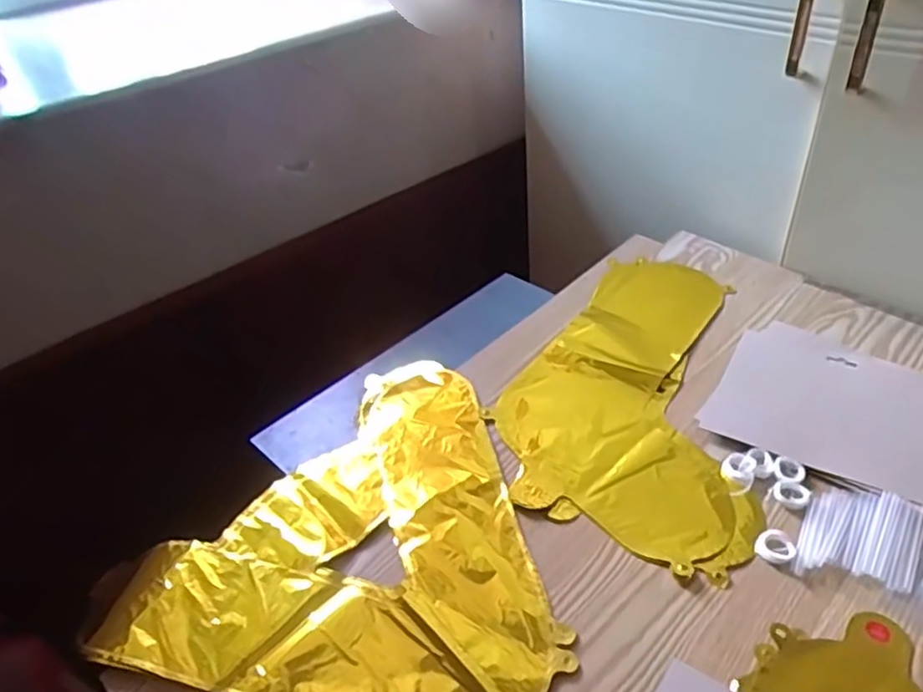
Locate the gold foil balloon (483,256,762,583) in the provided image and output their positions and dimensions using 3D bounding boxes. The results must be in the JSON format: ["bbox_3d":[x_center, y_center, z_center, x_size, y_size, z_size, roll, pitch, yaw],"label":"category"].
[{"bbox_3d":[0.197,0.035,0.672,0.242,0.007,0.387,18,45,27],"label":"gold foil balloon"}]

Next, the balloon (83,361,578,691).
[{"bbox_3d":[-0.124,0.153,0.561,0.335,0.015,0.371,-11,39,-6],"label":"balloon"}]

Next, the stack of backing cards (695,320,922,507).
[{"bbox_3d":[0.350,0.055,0.624,0.201,0.007,0.187,26,49,33],"label":"stack of backing cards"}]

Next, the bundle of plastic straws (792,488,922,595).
[{"bbox_3d":[0.309,0.147,0.515,0.079,0.012,0.091,19,45,27],"label":"bundle of plastic straws"}]

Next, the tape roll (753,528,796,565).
[{"bbox_3d":[0.243,0.155,0.515,0.027,0.007,0.027,-3,39,3],"label":"tape roll"}]

